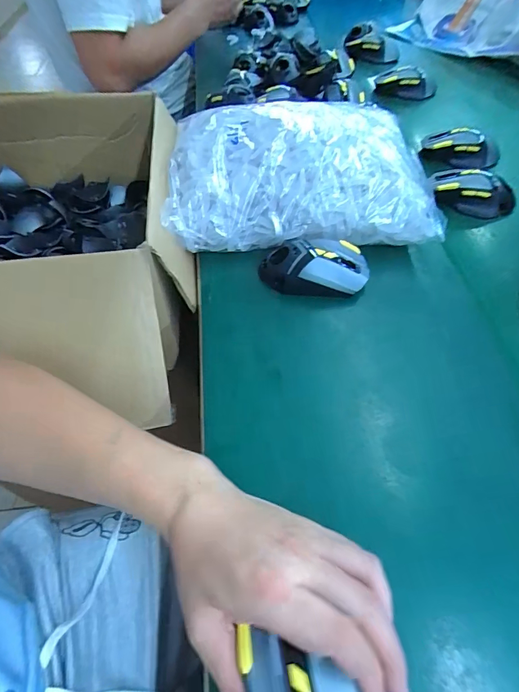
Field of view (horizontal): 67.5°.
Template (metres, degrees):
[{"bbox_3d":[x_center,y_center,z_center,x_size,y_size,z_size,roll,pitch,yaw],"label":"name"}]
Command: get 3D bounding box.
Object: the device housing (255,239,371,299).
[{"bbox_3d":[0.060,-0.089,0.435,0.116,0.043,0.061,7,55,7],"label":"device housing"}]

